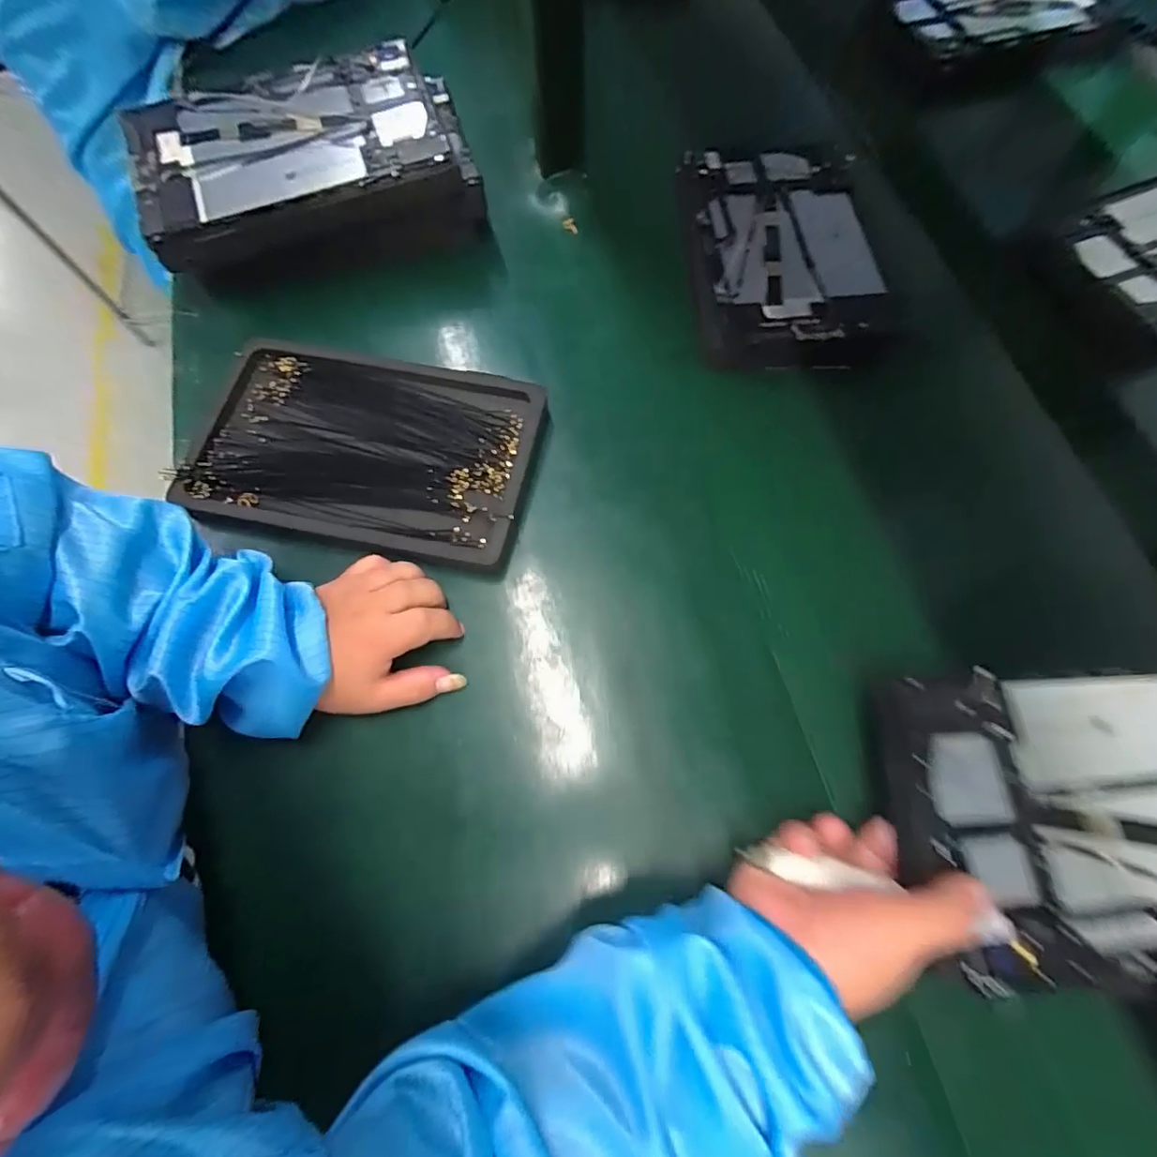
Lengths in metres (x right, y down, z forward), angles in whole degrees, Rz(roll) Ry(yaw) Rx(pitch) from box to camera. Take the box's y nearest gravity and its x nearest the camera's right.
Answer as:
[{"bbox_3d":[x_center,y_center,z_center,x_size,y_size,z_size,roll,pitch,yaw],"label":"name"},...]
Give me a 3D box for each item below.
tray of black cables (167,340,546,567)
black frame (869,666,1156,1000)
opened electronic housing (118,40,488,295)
[{"bbox_3d":[-0.162,-0.099,0.423,0.250,0.024,0.156,11,70,6],"label":"tray of black cables"},{"bbox_3d":[0.295,0.134,0.299,0.255,0.034,0.162,-2,69,1],"label":"black frame"},{"bbox_3d":[-0.226,-0.340,0.473,0.262,0.074,0.182,-20,70,-6],"label":"opened electronic housing"}]

